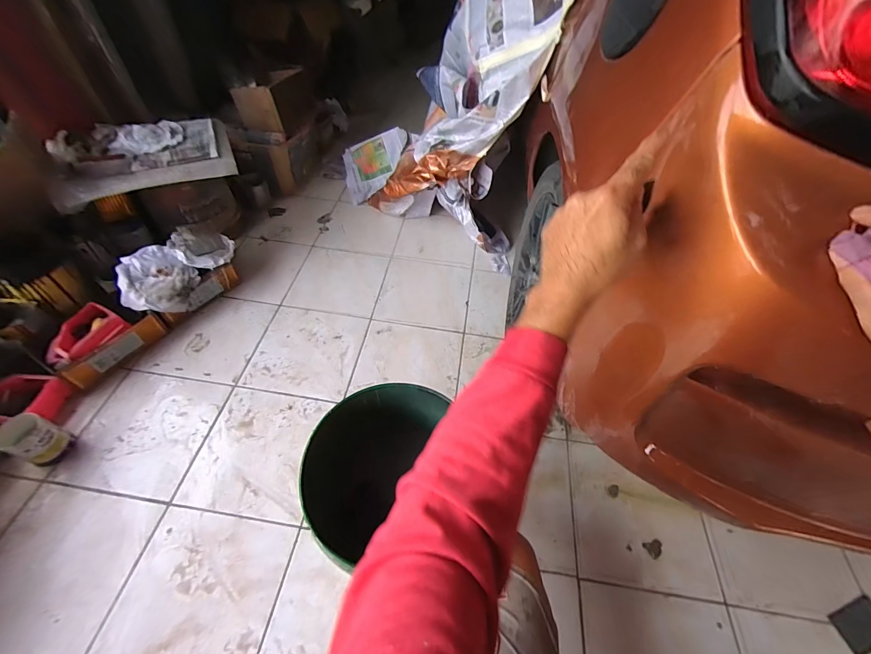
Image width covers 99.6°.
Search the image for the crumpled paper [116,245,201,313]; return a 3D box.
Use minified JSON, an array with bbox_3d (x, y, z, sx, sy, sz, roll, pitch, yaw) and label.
[{"bbox_3d":[-0.783,-0.136,1.041,0.184,0.049,0.180,2,88,-24],"label":"crumpled paper"}]

